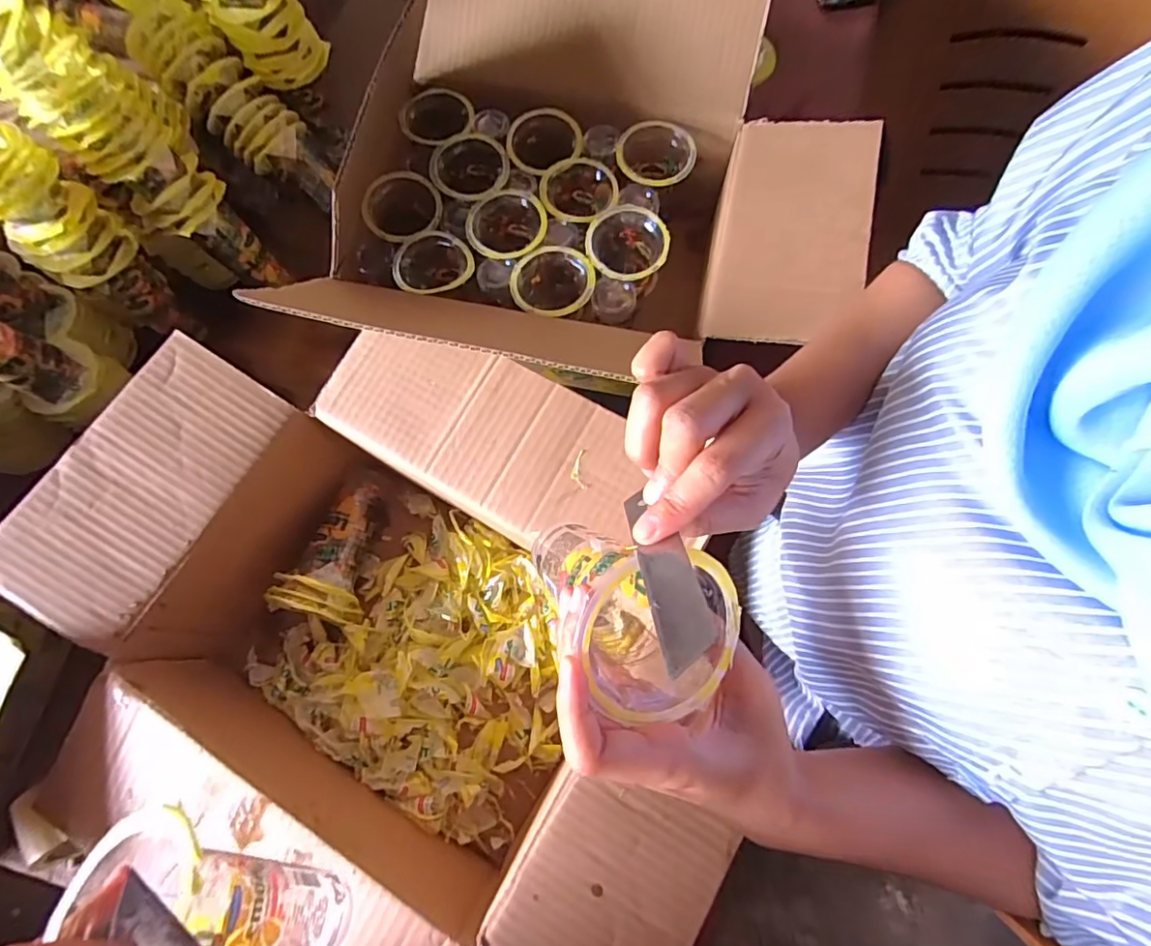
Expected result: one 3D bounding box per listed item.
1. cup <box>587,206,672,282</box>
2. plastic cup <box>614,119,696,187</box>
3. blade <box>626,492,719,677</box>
[{"bbox_3d":[0.047,-0.193,0.521,0.070,0.077,0.069,-1,74,2],"label":"cup"},{"bbox_3d":[0.077,-0.295,0.539,0.072,0.052,0.069,7,74,4],"label":"plastic cup"},{"bbox_3d":[0.032,0.032,0.200,0.018,0.095,0.004,-14,116,3],"label":"blade"}]

